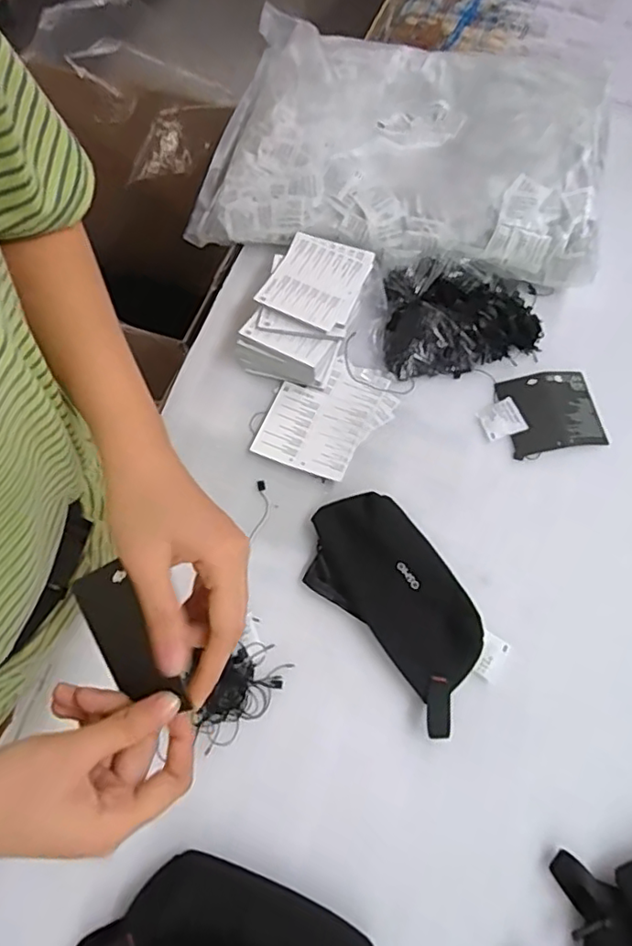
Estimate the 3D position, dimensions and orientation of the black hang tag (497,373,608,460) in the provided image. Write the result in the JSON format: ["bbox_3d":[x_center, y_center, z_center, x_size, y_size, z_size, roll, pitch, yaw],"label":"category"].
[{"bbox_3d":[0.244,-0.063,0.612,0.095,0.013,0.088,-9,65,-2],"label":"black hang tag"}]

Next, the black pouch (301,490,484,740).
[{"bbox_3d":[0.070,0.113,0.522,0.102,0.047,0.211,-32,69,-13],"label":"black pouch"}]

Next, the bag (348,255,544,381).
[{"bbox_3d":[0.150,-0.171,0.639,0.191,0.057,0.126,-3,65,0],"label":"bag"}]

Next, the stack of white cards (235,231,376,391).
[{"bbox_3d":[-0.010,-0.174,0.633,0.102,0.054,0.154,19,67,10],"label":"stack of white cards"}]

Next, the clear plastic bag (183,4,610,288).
[{"bbox_3d":[0.108,-0.401,0.723,0.455,0.096,0.355,11,66,6],"label":"clear plastic bag"}]

